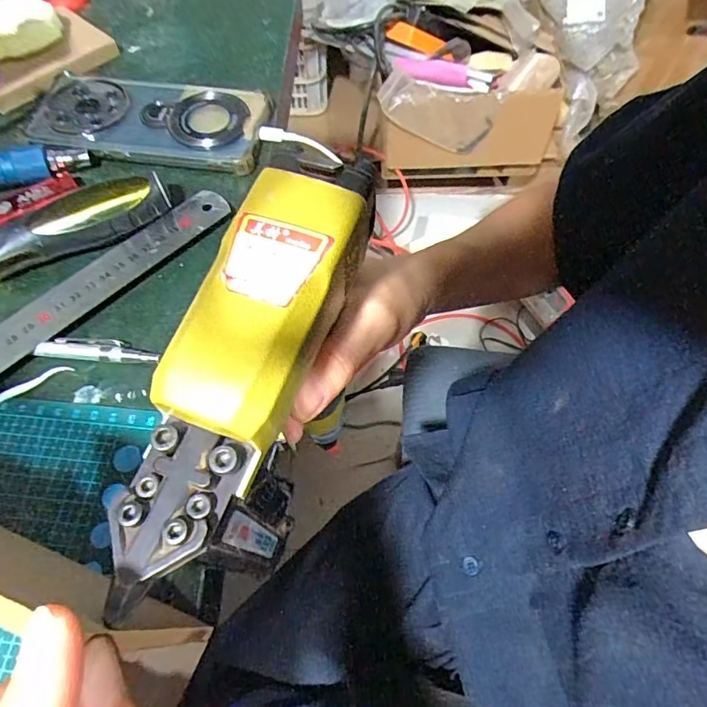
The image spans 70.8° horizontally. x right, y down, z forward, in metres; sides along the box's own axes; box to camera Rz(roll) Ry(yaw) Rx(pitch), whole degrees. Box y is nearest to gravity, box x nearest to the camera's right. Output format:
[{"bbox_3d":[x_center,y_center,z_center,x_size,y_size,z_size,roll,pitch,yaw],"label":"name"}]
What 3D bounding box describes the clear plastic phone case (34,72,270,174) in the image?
[{"bbox_3d":[-0.148,-0.170,0.364,0.168,0.018,0.075,8,63,5],"label":"clear plastic phone case"}]

